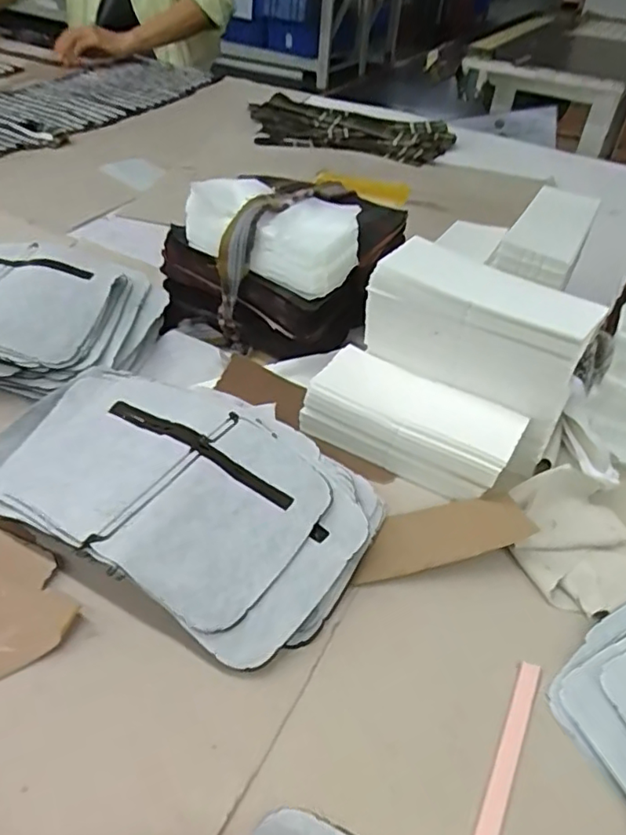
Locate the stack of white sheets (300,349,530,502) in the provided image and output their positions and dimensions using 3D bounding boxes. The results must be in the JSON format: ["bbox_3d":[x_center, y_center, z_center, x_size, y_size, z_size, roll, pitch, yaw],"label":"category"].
[{"bbox_3d":[0.071,0.003,0.449,0.155,0.052,0.062,24,44,22],"label":"stack of white sheets"}]

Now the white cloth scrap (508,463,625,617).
[{"bbox_3d":[0.174,0.078,0.387,0.081,0.026,0.094,11,40,8],"label":"white cloth scrap"}]

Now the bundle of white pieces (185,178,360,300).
[{"bbox_3d":[-0.035,-0.162,0.513,0.150,0.050,0.092,22,44,19],"label":"bundle of white pieces"}]

